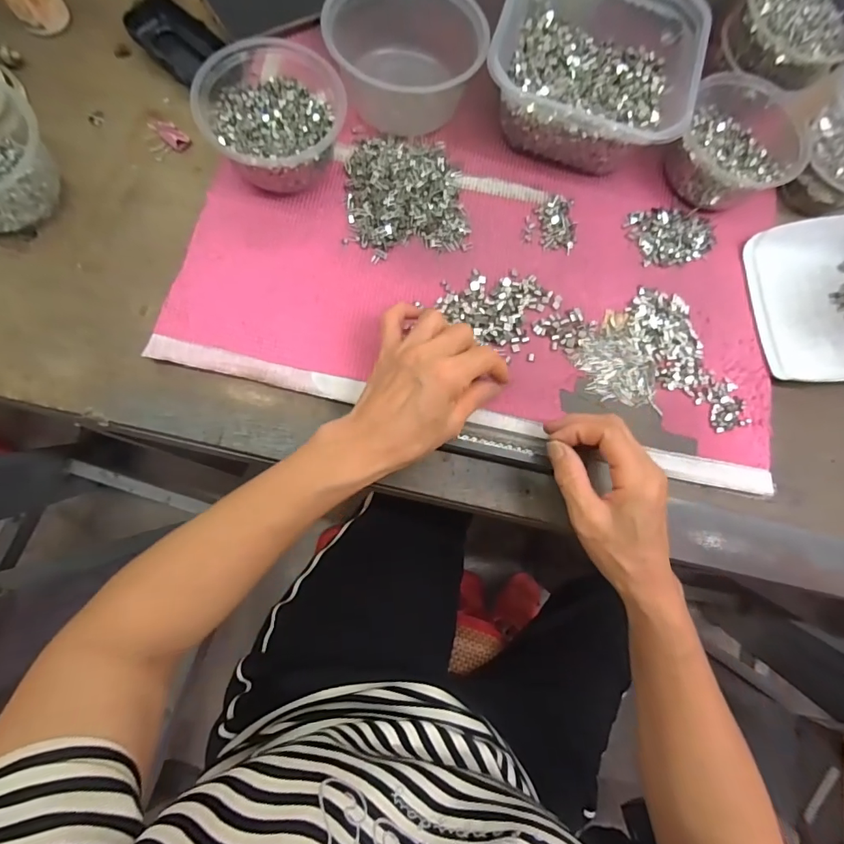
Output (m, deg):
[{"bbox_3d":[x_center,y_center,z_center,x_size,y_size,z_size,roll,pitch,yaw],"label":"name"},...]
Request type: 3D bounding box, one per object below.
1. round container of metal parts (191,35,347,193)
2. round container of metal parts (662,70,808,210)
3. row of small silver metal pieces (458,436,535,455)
[{"bbox_3d":[-0.126,-0.256,0.387,0.109,0.060,0.114,1,77,-6],"label":"round container of metal parts"},{"bbox_3d":[0.290,-0.259,0.424,0.121,0.044,0.111,1,77,-6],"label":"round container of metal parts"},{"bbox_3d":[0.058,0.018,0.362,0.059,0.007,0.005,12,82,-2],"label":"row of small silver metal pieces"}]

